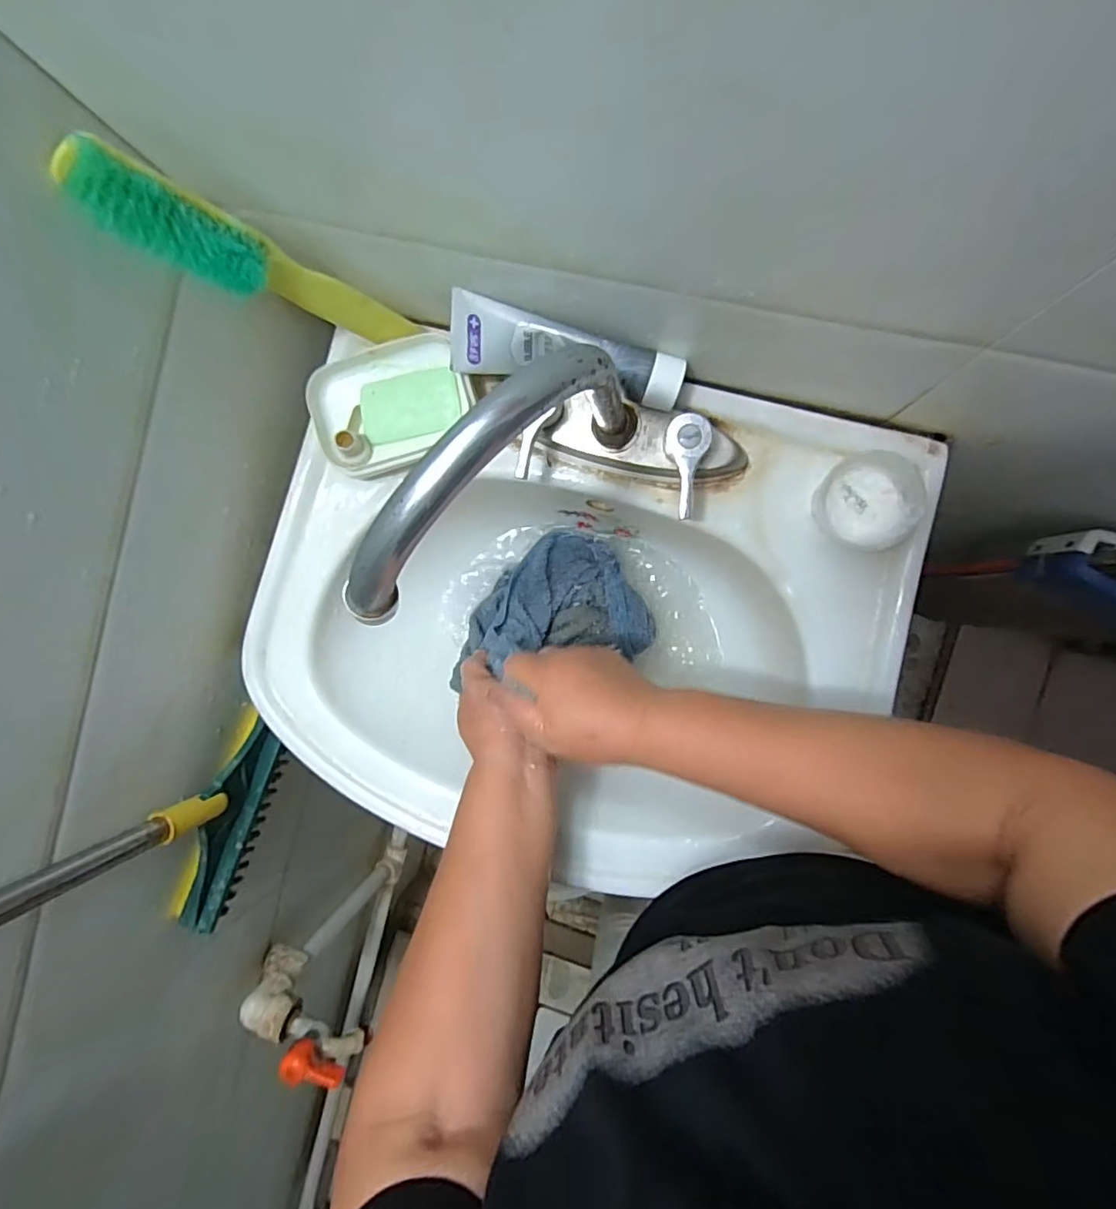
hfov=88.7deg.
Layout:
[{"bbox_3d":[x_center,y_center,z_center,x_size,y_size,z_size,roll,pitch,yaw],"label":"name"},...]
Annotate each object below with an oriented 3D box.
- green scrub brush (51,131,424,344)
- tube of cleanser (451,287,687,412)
[{"bbox_3d":[-0.168,-0.192,0.334,0.029,0.193,0.030,3,93,31],"label":"green scrub brush"},{"bbox_3d":[0.004,-0.160,0.362,0.151,0.029,0.037,13,94,7],"label":"tube of cleanser"}]

